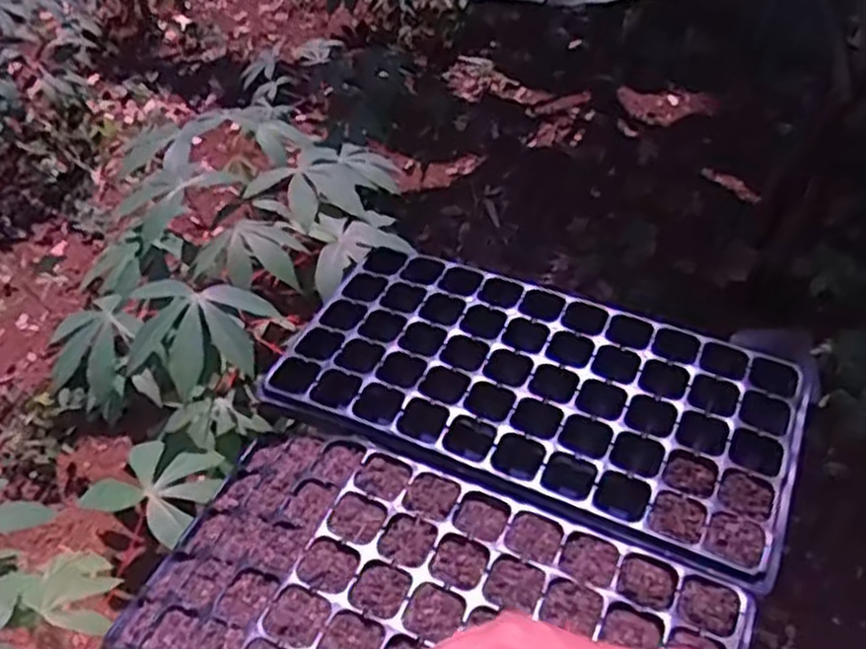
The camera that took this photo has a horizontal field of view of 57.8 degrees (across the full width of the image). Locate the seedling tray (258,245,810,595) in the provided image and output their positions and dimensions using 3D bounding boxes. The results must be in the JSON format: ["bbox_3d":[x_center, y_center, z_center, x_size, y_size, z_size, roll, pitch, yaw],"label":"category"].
[{"bbox_3d":[0.106,0.062,0.833,0.519,0.053,0.272,17,48,17],"label":"seedling tray"}]

